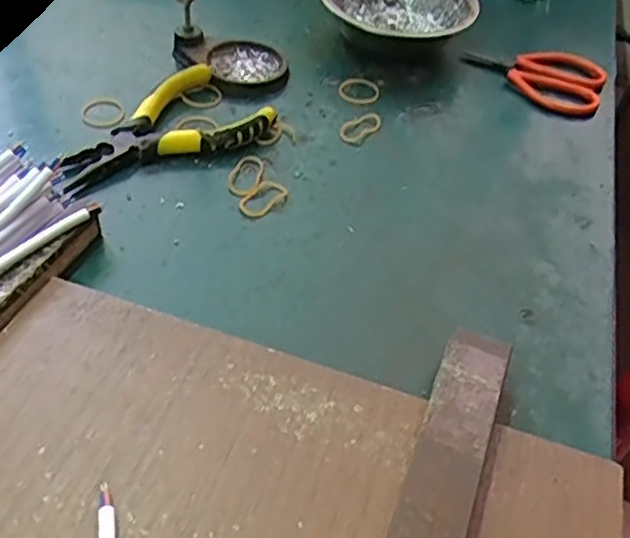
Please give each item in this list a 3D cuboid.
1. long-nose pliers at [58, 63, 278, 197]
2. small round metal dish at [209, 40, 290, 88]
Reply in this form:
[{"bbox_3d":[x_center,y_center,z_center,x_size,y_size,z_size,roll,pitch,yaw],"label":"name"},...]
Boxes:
[{"bbox_3d":[-0.106,-0.100,0.457,0.143,0.021,0.075,-21,53,-24],"label":"long-nose pliers"},{"bbox_3d":[-0.053,-0.162,0.527,0.059,0.009,0.065,-2,48,-9],"label":"small round metal dish"}]

